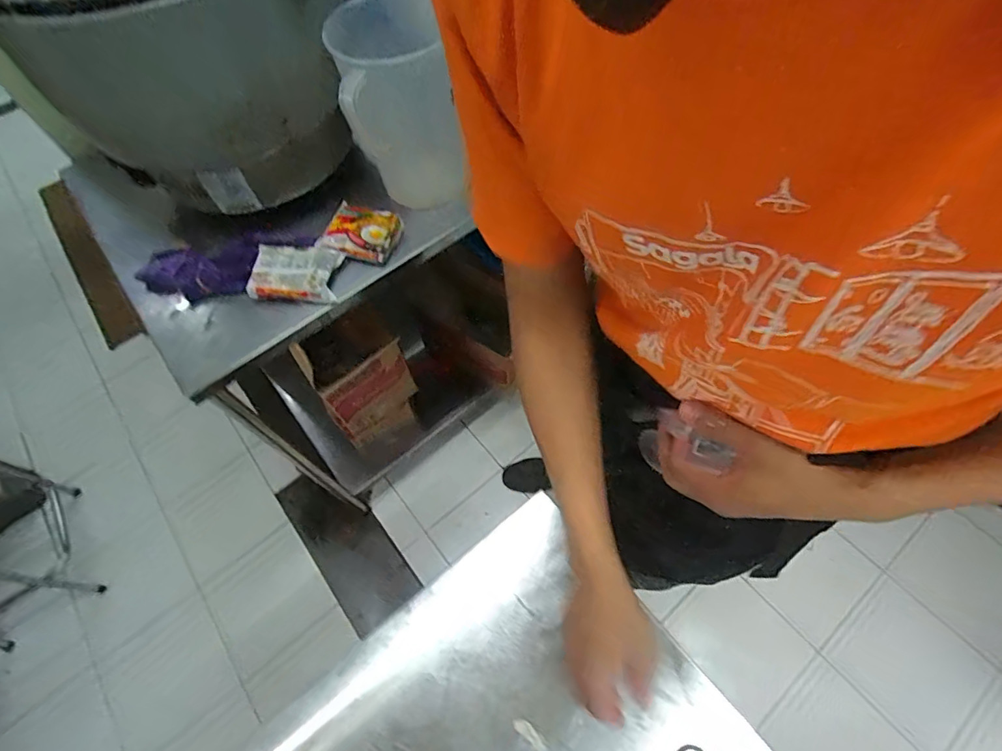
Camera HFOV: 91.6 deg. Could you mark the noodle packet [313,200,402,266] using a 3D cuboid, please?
[{"bbox_3d":[-0.230,-0.237,0.804,0.118,0.025,0.099,14,63,11],"label":"noodle packet"}]

